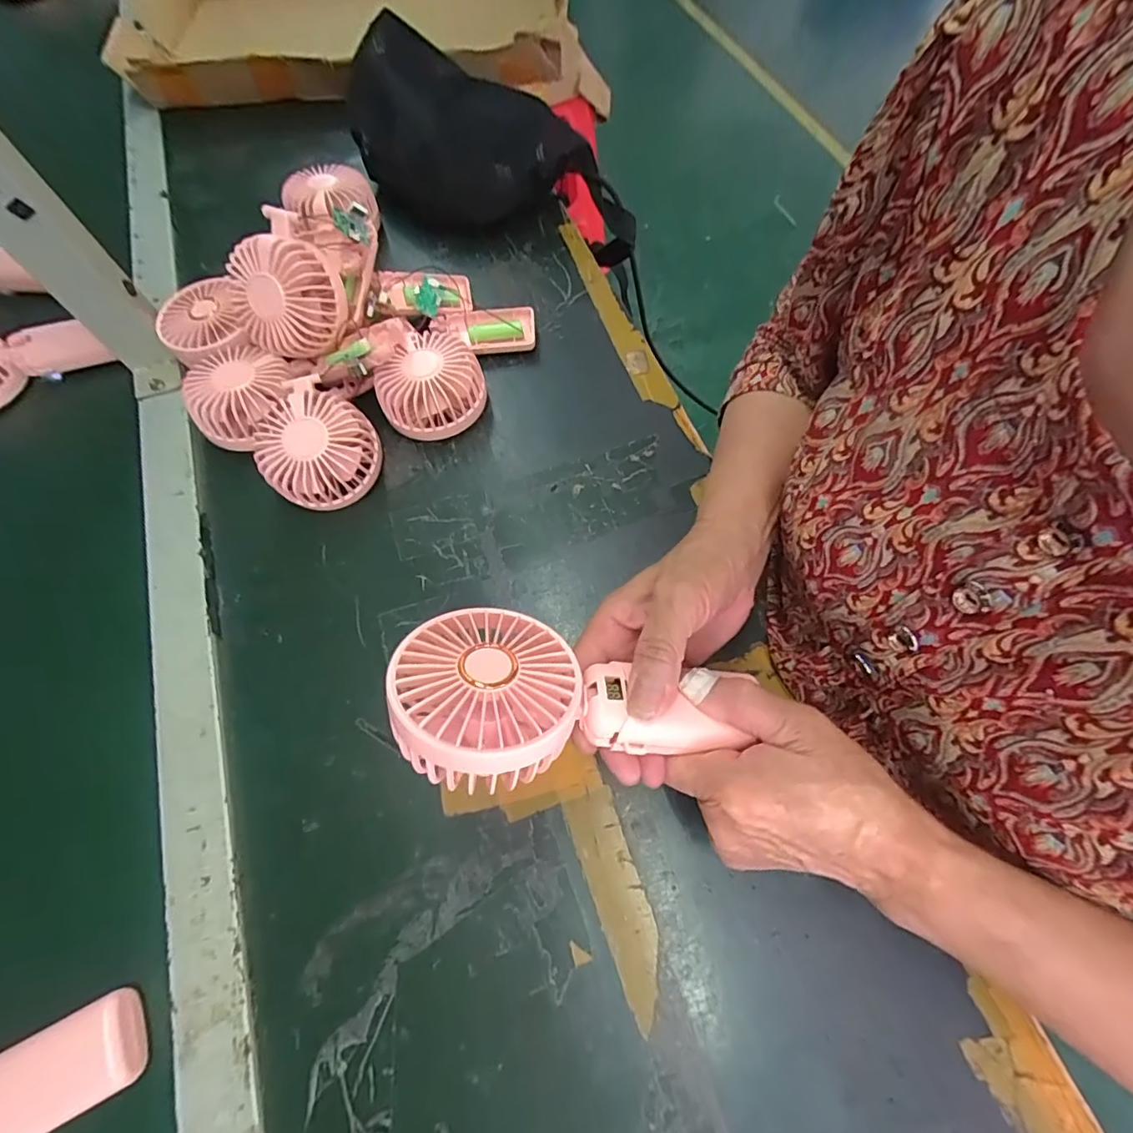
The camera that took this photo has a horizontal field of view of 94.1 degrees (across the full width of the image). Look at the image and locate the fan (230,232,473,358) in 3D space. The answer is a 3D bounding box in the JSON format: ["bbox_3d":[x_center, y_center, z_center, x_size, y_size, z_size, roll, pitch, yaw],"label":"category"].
[{"bbox_3d":[-0.167,-0.230,0.443,0.194,0.075,0.067,-21,66,-32],"label":"fan"}]

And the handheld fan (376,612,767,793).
[{"bbox_3d":[-0.006,0.070,0.255,0.150,0.045,0.094,8,40,-13],"label":"handheld fan"}]

